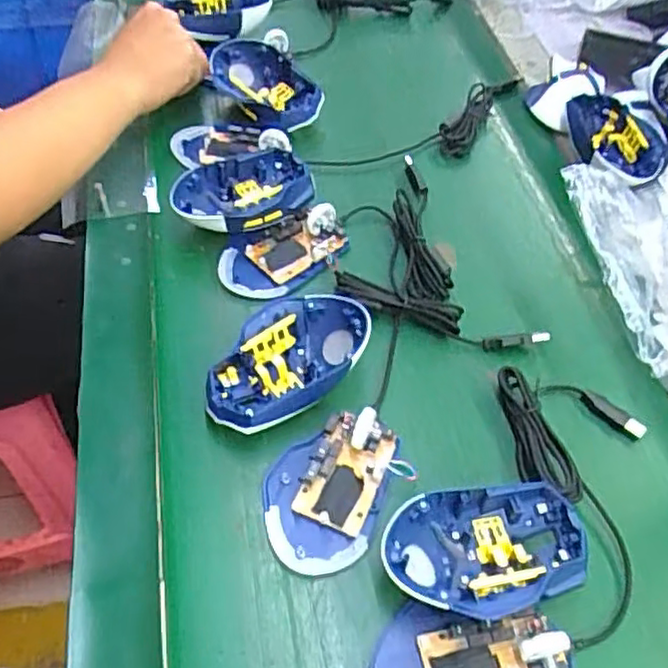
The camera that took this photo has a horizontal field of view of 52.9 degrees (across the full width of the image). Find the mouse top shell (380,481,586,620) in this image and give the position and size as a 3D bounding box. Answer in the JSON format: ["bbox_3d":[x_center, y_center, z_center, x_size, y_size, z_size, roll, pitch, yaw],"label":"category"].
[{"bbox_3d":[0.086,0.128,0.391,0.113,0.034,0.074,0,53,-10],"label":"mouse top shell"}]

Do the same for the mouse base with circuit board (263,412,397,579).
[{"bbox_3d":[-0.006,0.094,0.422,0.069,0.025,0.102,19,53,5],"label":"mouse base with circuit board"}]

